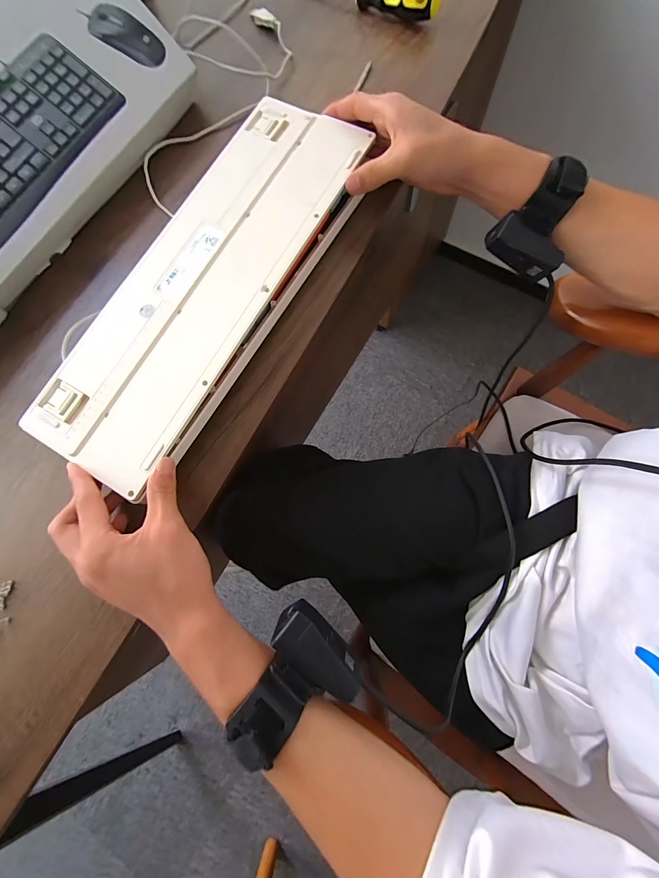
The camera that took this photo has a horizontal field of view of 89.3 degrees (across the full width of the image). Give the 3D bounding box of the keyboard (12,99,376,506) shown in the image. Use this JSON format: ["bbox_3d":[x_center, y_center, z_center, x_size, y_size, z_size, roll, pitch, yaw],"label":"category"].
[{"bbox_3d":[-0.109,-0.149,0.313,0.133,0.027,0.392,28,80,8],"label":"keyboard"}]

